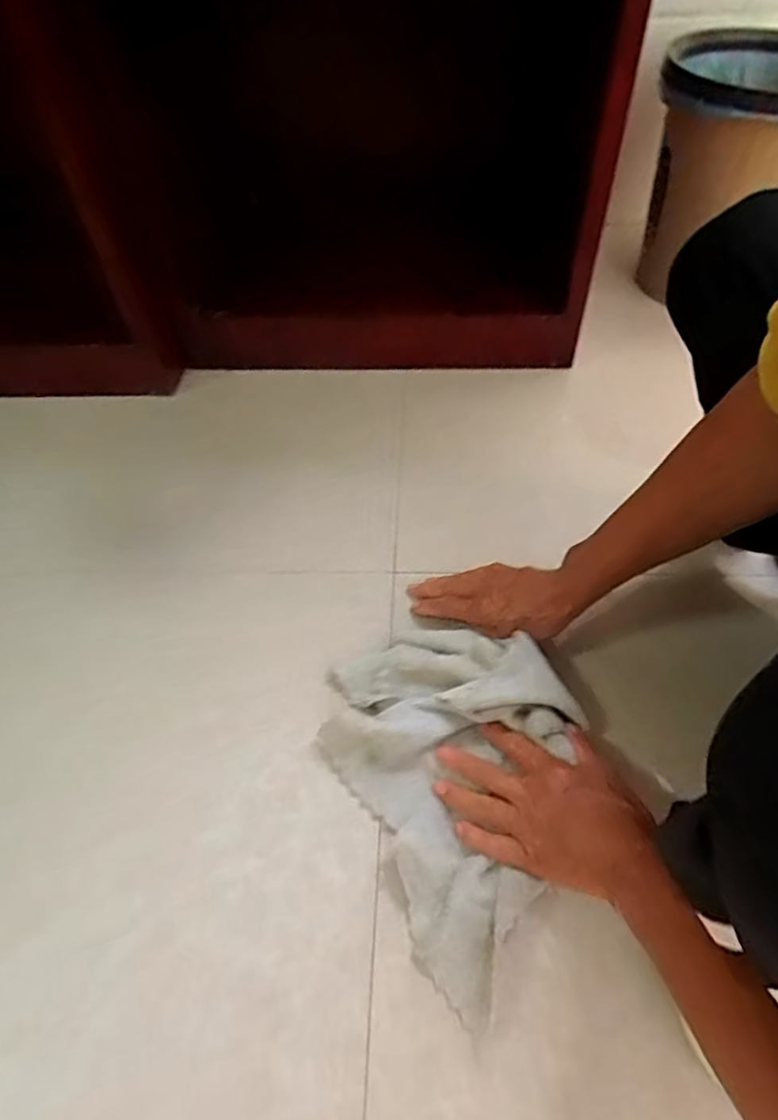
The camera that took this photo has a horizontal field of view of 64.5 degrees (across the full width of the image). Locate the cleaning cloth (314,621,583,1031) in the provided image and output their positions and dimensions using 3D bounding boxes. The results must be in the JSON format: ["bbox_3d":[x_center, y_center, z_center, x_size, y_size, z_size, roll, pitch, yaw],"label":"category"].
[{"bbox_3d":[0.071,0.156,0.483,0.208,0.056,0.260,-22,53,-16],"label":"cleaning cloth"}]

